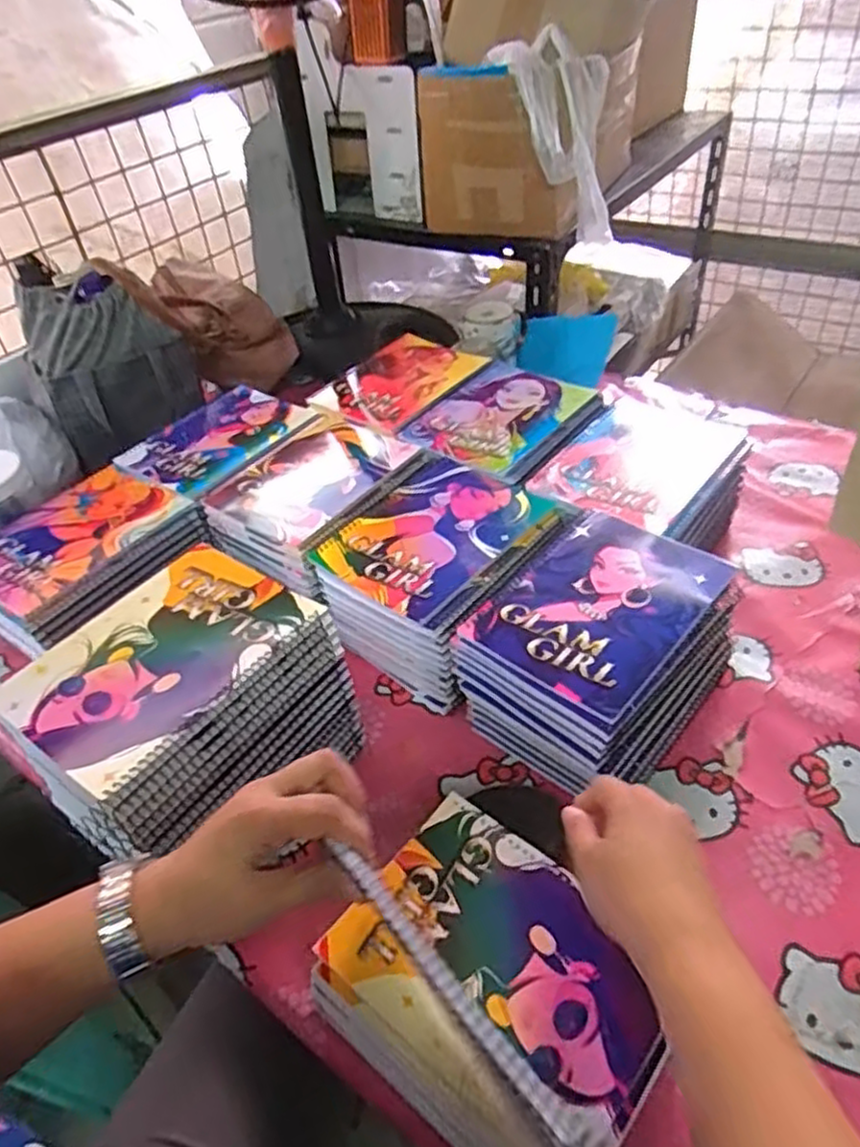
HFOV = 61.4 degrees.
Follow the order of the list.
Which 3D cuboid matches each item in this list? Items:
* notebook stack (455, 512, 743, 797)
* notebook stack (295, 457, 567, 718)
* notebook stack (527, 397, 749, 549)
[{"bbox_3d":[0.148,0.066,0.634,0.167,0.112,0.207,31,55,33],"label":"notebook stack"},{"bbox_3d":[0.006,-0.002,0.730,0.187,0.106,0.210,24,51,29],"label":"notebook stack"},{"bbox_3d":[0.224,-0.083,0.778,0.168,0.099,0.205,26,52,31],"label":"notebook stack"}]

